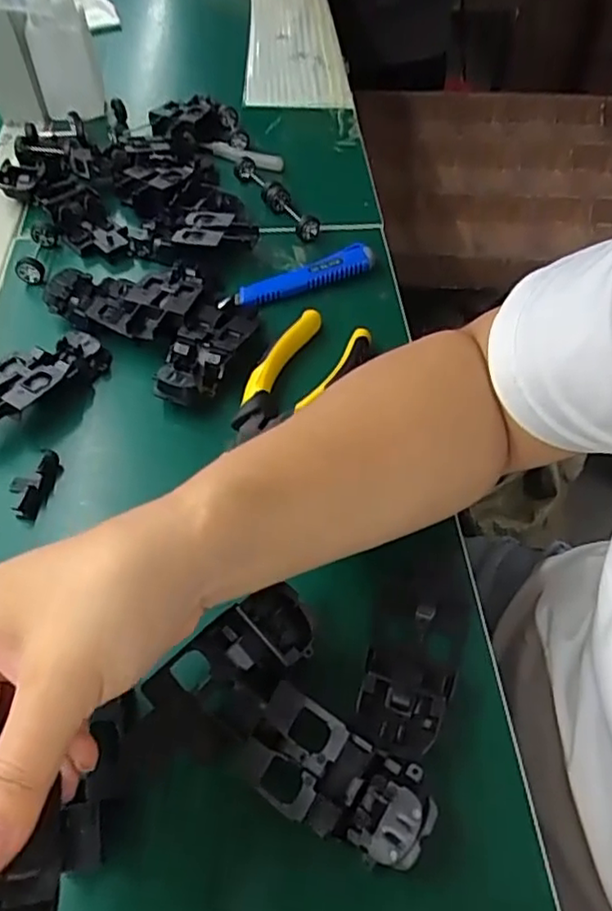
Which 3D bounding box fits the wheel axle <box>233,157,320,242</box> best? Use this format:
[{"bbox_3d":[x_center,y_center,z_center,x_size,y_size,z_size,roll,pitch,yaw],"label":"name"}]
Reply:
[{"bbox_3d":[-0.028,-0.221,0.533,0.019,0.015,0.114,-28,58,-20],"label":"wheel axle"}]

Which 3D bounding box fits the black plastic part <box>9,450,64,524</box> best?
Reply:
[{"bbox_3d":[-0.159,0.017,0.370,0.023,0.020,0.042,17,68,8],"label":"black plastic part"}]

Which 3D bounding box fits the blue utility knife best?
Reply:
[{"bbox_3d":[-0.005,-0.133,0.471,0.122,0.015,0.021,-21,56,-16],"label":"blue utility knife"}]

